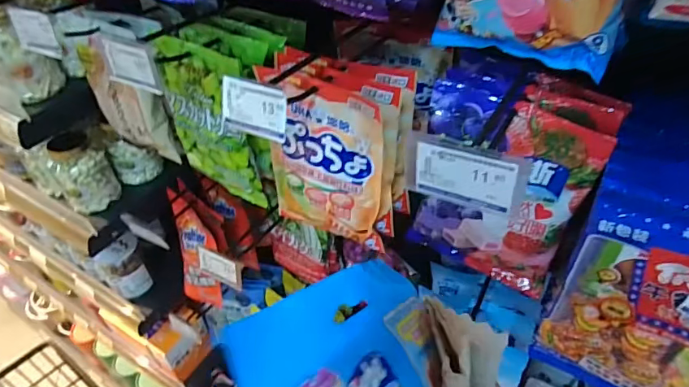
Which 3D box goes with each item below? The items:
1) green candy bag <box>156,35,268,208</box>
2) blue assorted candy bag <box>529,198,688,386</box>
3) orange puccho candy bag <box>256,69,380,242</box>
[{"bbox_3d":[-0.161,-0.081,0.552,0.119,0.192,0.026,21,48,24],"label":"green candy bag"},{"bbox_3d":[0.268,0.102,0.391,0.160,0.238,0.035,23,49,25],"label":"blue assorted candy bag"},{"bbox_3d":[-0.025,-0.032,0.496,0.145,0.184,0.028,21,48,24],"label":"orange puccho candy bag"}]

